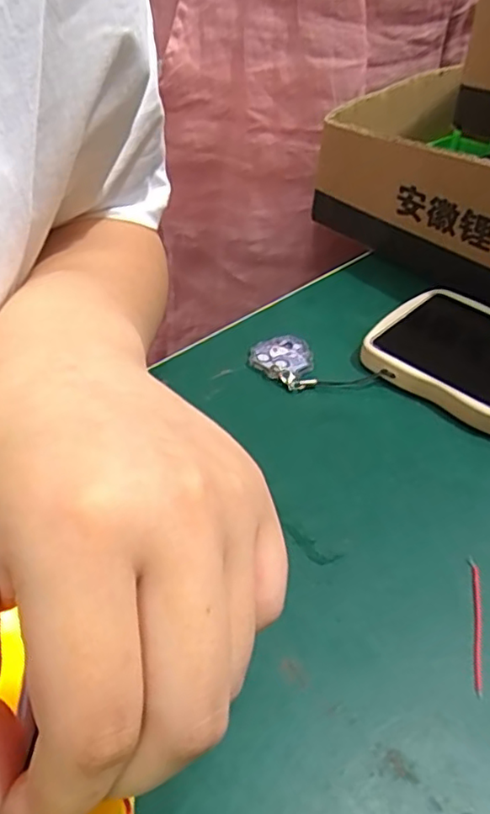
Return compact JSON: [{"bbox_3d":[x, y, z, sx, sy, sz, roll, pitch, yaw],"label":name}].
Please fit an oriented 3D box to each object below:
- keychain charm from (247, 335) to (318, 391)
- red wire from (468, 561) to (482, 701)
[{"bbox_3d":[0.017,-0.023,0.303,0.031,0.004,0.037,1,43,-3],"label":"keychain charm"},{"bbox_3d":[0.079,0.072,0.207,0.004,0.004,0.049,12,43,8],"label":"red wire"}]

